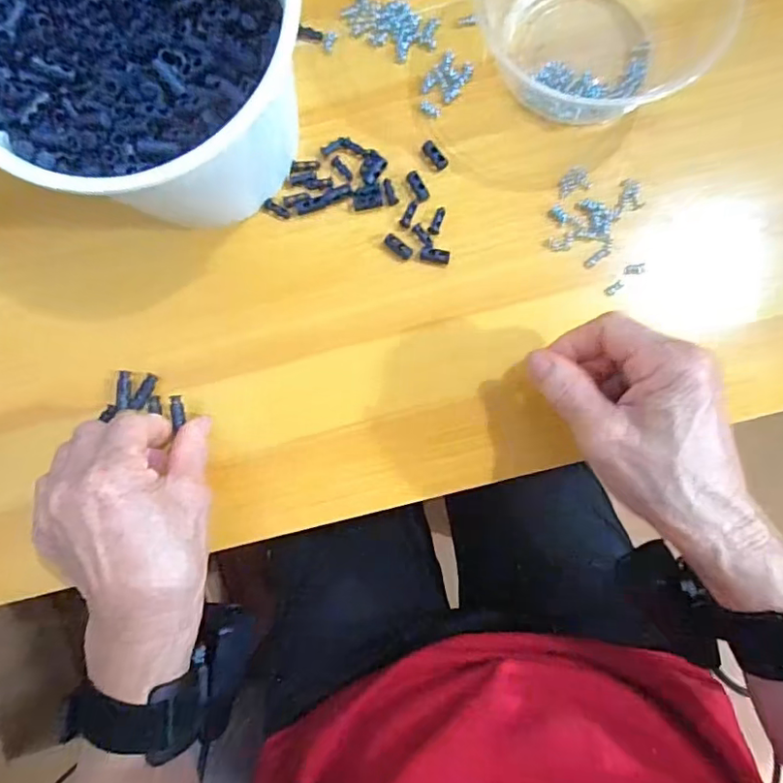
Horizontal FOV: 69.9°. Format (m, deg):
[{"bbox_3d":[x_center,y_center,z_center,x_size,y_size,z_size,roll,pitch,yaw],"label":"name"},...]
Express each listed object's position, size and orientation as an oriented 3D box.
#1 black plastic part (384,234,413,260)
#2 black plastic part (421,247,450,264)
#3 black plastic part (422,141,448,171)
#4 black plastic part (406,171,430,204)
[{"bbox_3d":[0.004,-0.089,0.342,0.020,0.004,0.008,37,89,5],"label":"black plastic part"},{"bbox_3d":[0.026,-0.083,0.341,0.018,0.004,0.008,11,87,4],"label":"black plastic part"},{"bbox_3d":[0.027,-0.146,0.345,0.008,0.005,0.019,-41,85,0],"label":"black plastic part"},{"bbox_3d":[0.016,-0.126,0.344,0.009,0.004,0.021,-28,85,1],"label":"black plastic part"}]

